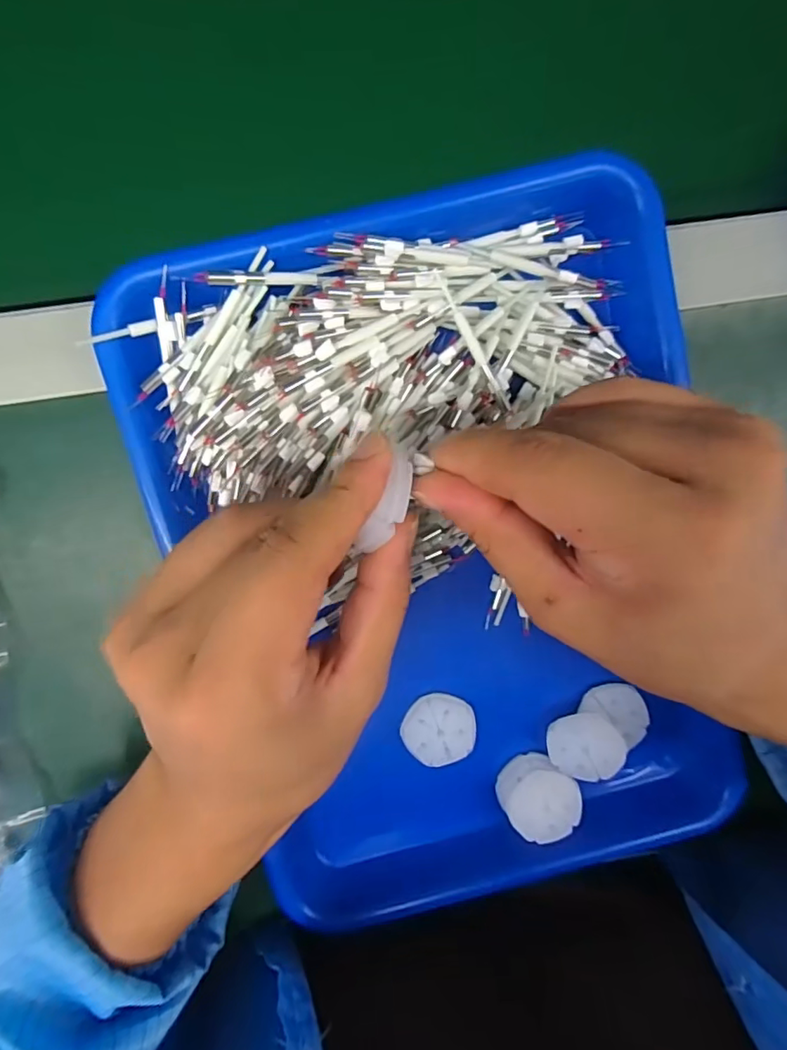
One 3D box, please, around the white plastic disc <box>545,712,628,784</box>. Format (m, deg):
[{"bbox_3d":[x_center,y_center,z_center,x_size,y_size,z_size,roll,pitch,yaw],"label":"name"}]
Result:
[{"bbox_3d":[0.099,0.114,0.279,0.036,0.004,0.036,0,91,14],"label":"white plastic disc"}]

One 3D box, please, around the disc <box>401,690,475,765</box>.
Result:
[{"bbox_3d":[0.025,0.106,0.280,0.036,0.006,0.037,-1,99,-4],"label":"disc"}]

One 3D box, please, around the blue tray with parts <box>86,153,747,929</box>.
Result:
[{"bbox_3d":[0.029,0.025,0.273,0.240,0.070,0.338,-15,100,-2],"label":"blue tray with parts"}]

